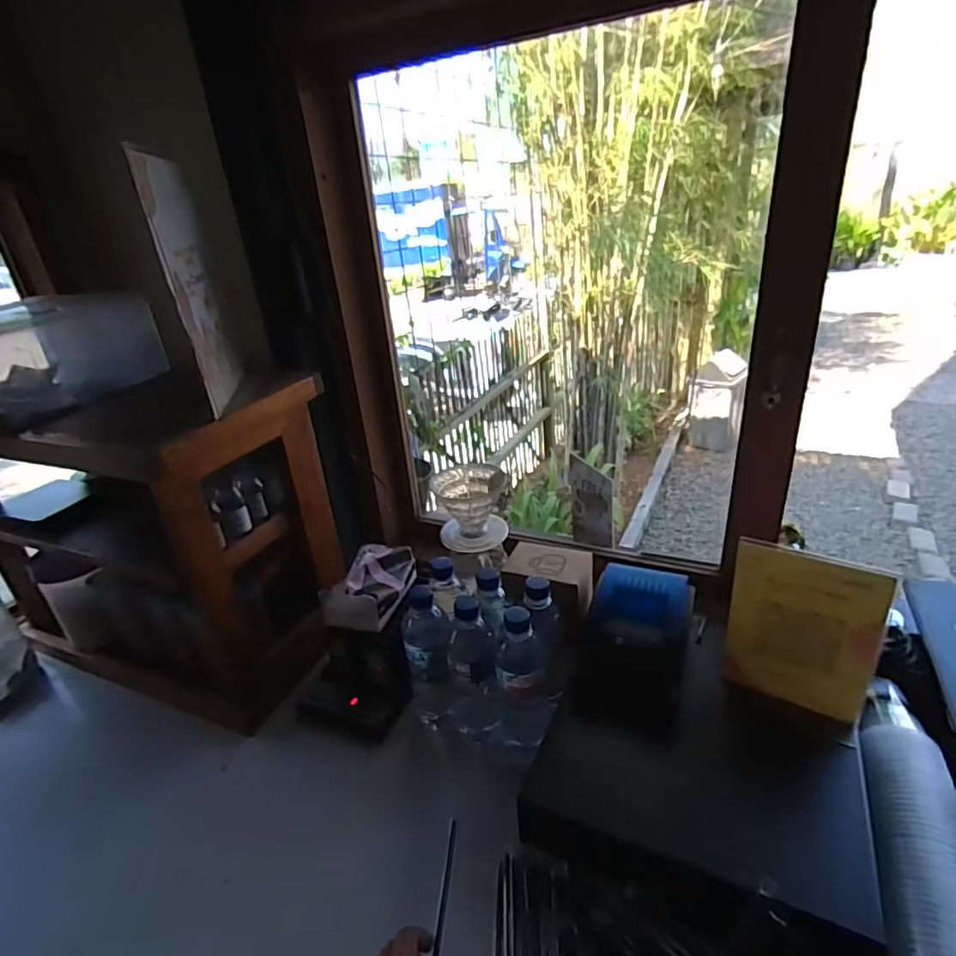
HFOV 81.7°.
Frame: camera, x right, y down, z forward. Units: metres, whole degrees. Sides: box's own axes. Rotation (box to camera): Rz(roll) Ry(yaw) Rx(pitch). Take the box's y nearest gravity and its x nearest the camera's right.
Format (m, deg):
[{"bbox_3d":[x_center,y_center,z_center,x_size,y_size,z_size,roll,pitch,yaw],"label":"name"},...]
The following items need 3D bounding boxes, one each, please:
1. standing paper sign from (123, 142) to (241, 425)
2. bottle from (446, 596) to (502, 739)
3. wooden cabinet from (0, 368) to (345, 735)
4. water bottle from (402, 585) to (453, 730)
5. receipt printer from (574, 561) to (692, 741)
[{"bbox_3d":[-0.352,-0.238,0.691,0.009,0.284,0.167,-10,26,-7],"label":"standing paper sign"},{"bbox_3d":[-0.006,0.262,0.721,0.064,0.227,0.060,-7,27,-3],"label":"bottle"},{"bbox_3d":[-0.498,0.091,0.914,0.485,0.462,0.283,7,29,23],"label":"wooden cabinet"},{"bbox_3d":[-0.065,0.255,0.752,0.058,0.206,0.074,-11,27,-12],"label":"water bottle"},{"bbox_3d":[0.204,0.218,0.718,0.122,0.133,0.154,7,29,23],"label":"receipt printer"}]

